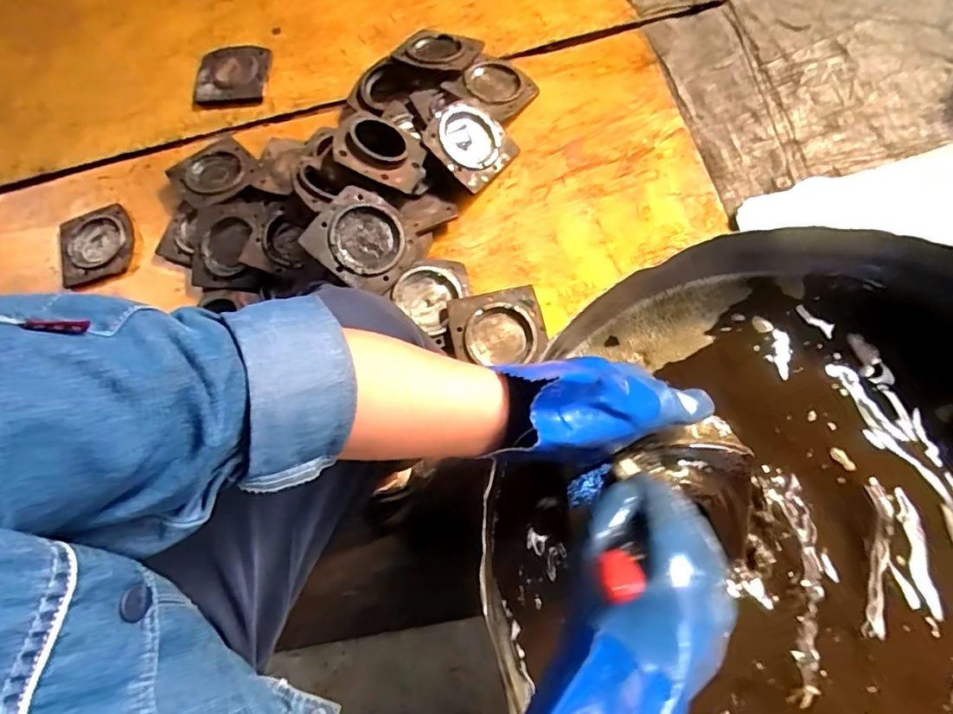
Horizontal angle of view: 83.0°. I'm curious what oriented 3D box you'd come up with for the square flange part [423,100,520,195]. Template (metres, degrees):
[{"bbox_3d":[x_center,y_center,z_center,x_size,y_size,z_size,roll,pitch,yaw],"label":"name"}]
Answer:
[{"bbox_3d":[-0.010,-0.436,1.087,0.175,0.022,0.177,45,67,-8],"label":"square flange part"}]

